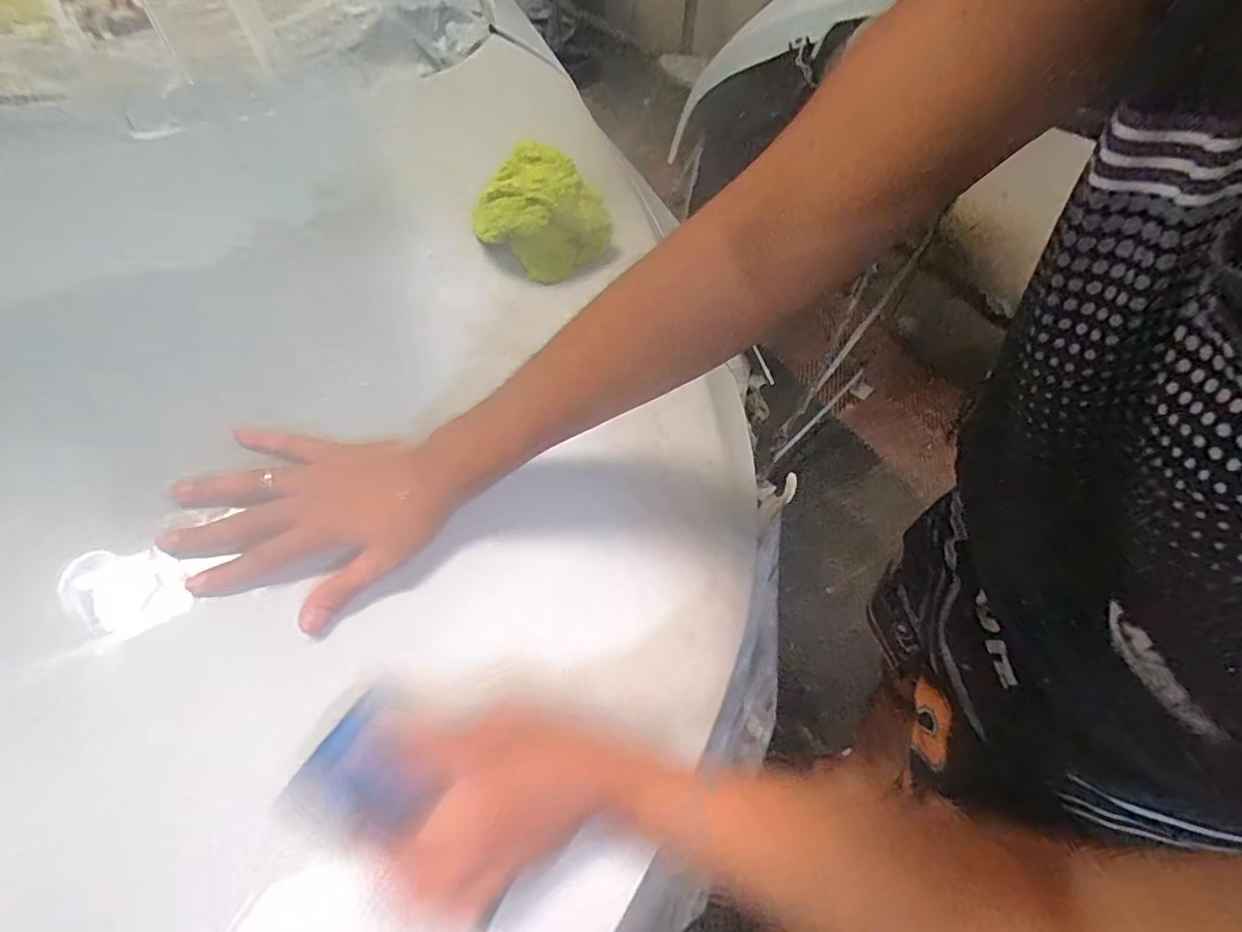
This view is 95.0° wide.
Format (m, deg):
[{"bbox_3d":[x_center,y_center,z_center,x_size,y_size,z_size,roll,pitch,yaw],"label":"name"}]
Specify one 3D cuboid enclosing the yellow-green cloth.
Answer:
[{"bbox_3d":[-0.076,-0.242,0.548,0.125,0.103,0.062,-26,59,-20],"label":"yellow-green cloth"}]

